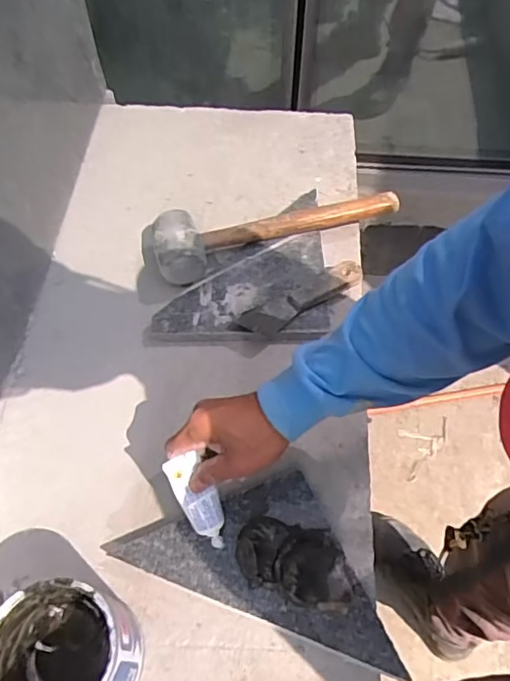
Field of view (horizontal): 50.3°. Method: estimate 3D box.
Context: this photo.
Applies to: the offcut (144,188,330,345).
[{"bbox_3d":[-0.020,-0.104,0.716,0.220,0.038,0.229,-1,59,-1],"label":"offcut"}]

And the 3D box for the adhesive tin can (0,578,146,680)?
[{"bbox_3d":[-0.155,0.262,0.452,0.103,0.124,0.095,0,59,0],"label":"adhesive tin can"}]

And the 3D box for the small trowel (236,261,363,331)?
[{"bbox_3d":[0.063,-0.049,0.688,0.167,0.038,0.039,-27,62,-16],"label":"small trowel"}]

